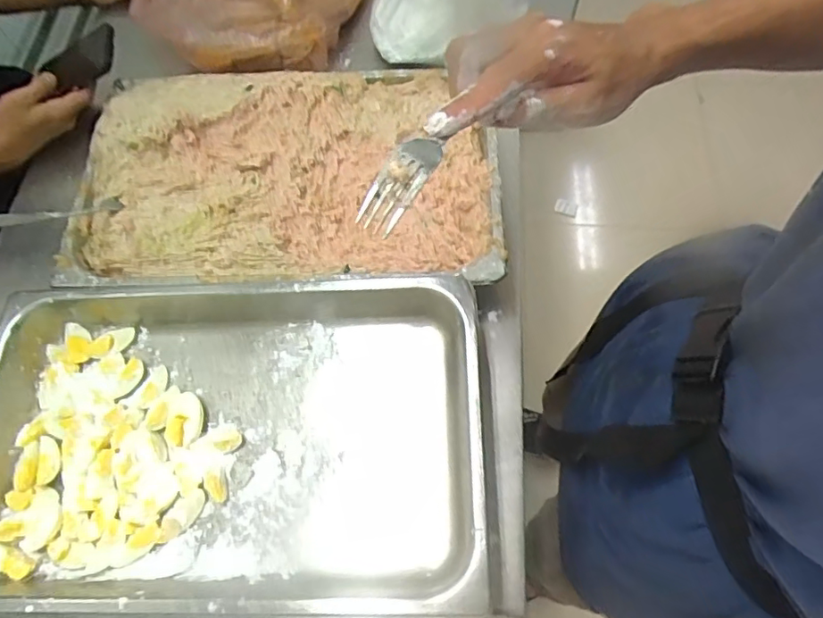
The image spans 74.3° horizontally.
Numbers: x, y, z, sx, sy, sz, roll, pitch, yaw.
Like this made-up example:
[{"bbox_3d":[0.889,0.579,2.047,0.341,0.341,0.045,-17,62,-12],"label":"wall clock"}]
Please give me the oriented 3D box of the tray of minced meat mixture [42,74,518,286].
[{"bbox_3d":[-0.160,-0.171,0.689,0.527,0.055,0.318,0,66,2],"label":"tray of minced meat mixture"}]

